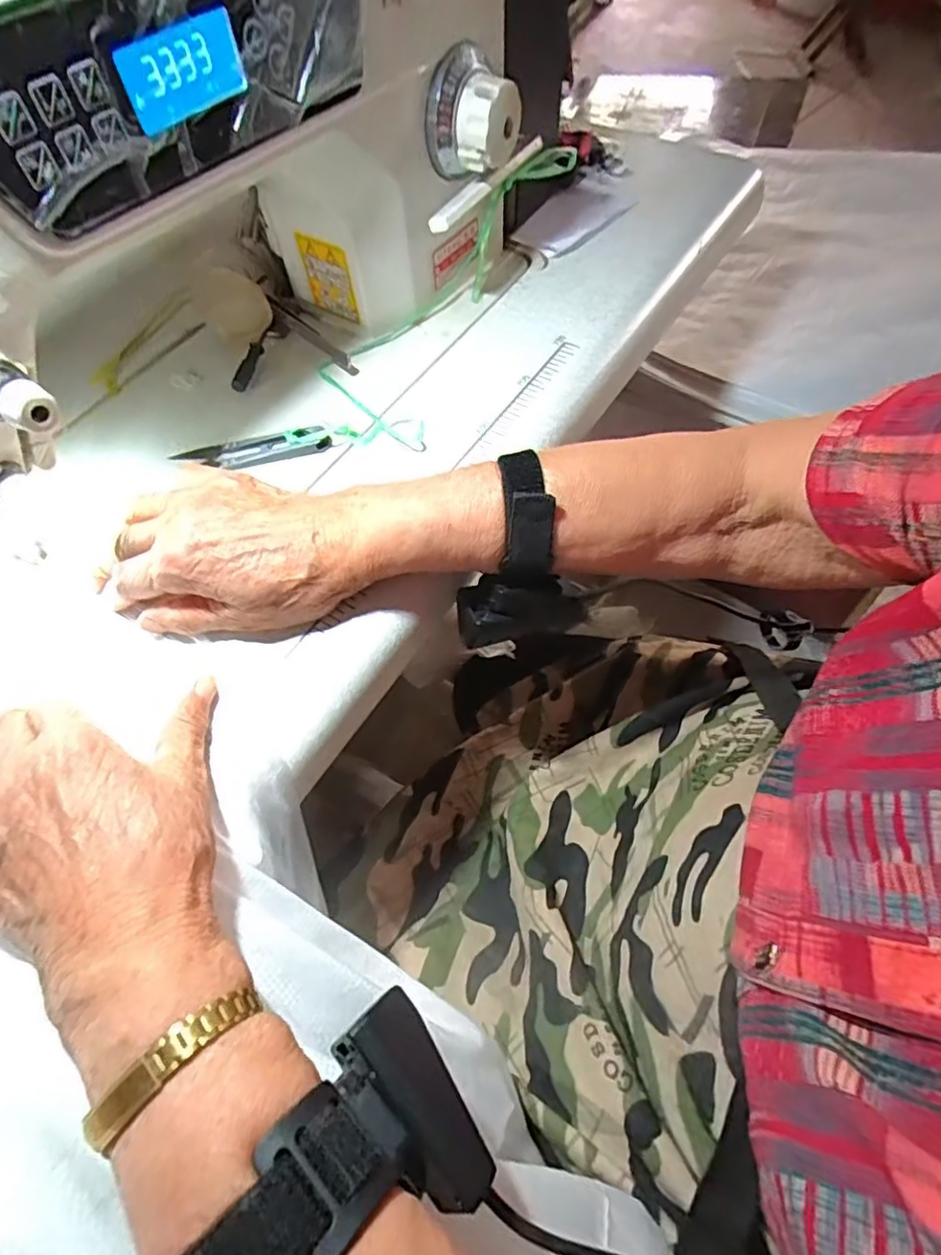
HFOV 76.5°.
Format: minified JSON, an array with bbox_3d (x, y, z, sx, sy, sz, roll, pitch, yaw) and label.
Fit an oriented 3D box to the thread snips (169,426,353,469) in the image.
[{"bbox_3d":[-0.128,-0.113,0.376,0.110,0.010,0.024,-7,60,-1],"label":"thread snips"}]

